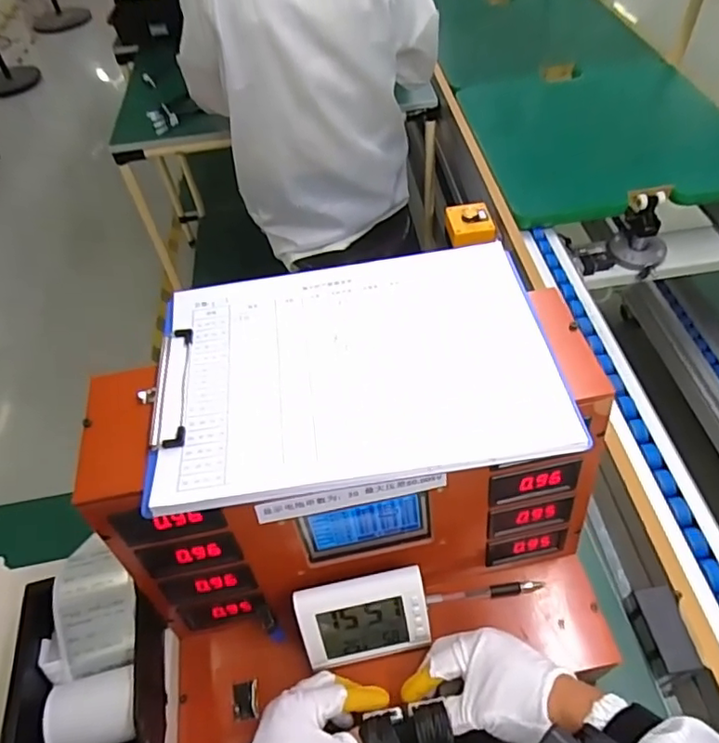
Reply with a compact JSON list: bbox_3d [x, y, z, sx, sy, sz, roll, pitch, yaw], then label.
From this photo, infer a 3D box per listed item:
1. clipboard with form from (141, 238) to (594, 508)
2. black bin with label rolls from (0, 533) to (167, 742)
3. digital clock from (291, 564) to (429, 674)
[{"bbox_3d":[-0.007,-0.008,0.442,0.301,0.015,0.211,-9,51,-1],"label":"clipboard with form"},{"bbox_3d":[-0.227,0.252,0.487,0.102,0.075,0.194,-14,51,-5],"label":"black bin with label rolls"},{"bbox_3d":[0.004,0.221,0.505,0.110,0.091,0.026,-11,23,-2],"label":"digital clock"}]

